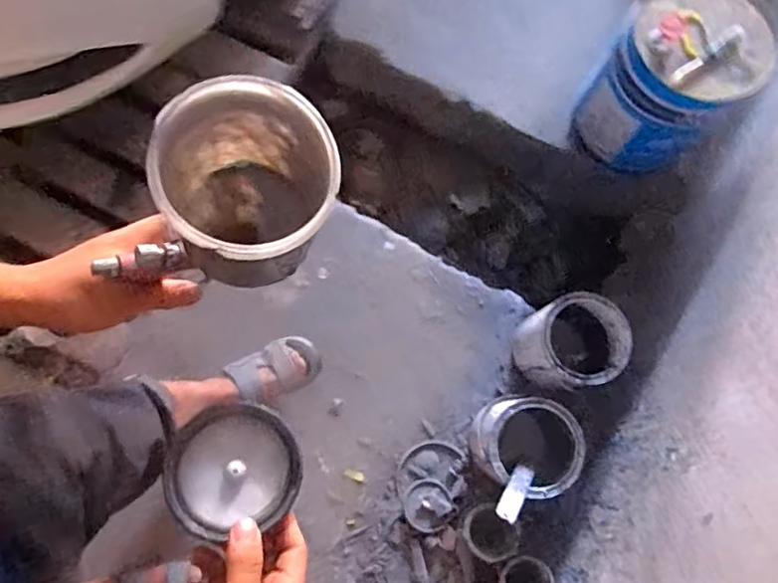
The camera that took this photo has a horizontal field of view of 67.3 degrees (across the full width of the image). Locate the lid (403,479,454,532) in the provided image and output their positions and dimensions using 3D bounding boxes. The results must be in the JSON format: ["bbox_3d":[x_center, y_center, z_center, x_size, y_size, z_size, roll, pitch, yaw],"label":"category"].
[{"bbox_3d":[0.077,0.424,1.157,0.091,0.016,0.096,1,78,-3],"label":"lid"}]

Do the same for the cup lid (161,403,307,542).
[{"bbox_3d":[-0.119,0.136,0.447,0.097,0.020,0.089,0,77,1],"label":"cup lid"}]

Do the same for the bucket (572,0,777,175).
[{"bbox_3d":[0.562,-0.409,1.217,0.249,0.367,0.235,1,78,-3],"label":"bucket"}]

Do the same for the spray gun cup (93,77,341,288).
[{"bbox_3d":[-0.083,-0.053,0.345,0.098,0.127,0.096,0,77,1],"label":"spray gun cup"}]

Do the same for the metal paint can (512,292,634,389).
[{"bbox_3d":[0.349,0.103,1.146,0.177,0.175,0.171,1,78,-3],"label":"metal paint can"}]

